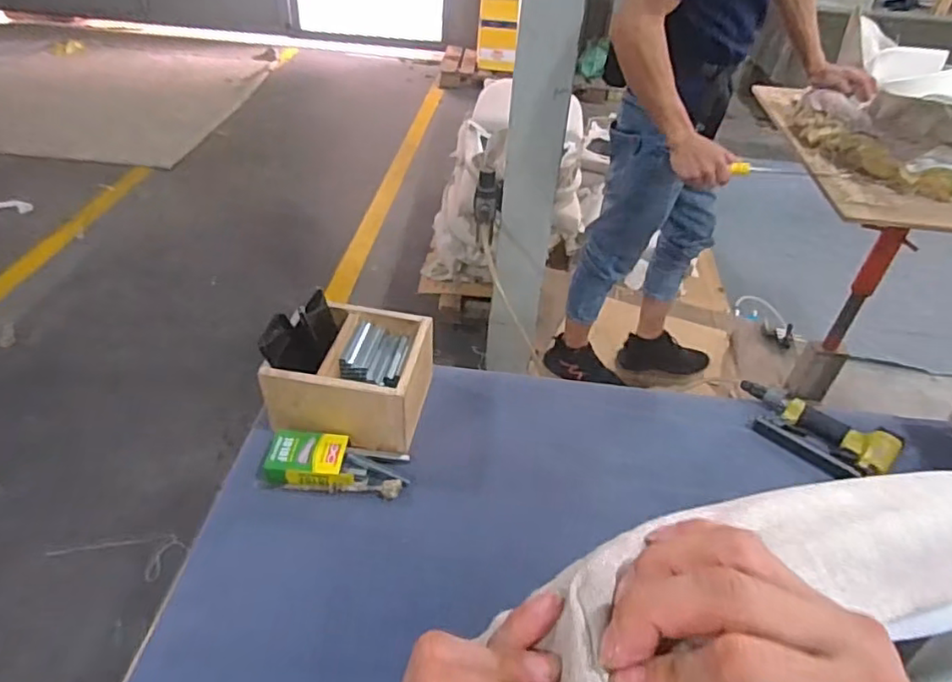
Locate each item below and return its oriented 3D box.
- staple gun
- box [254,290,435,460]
[{"bbox_3d":[0.555,0.150,1.004,0.240,0.039,0.134,26,45,23],"label":"staple gun"},{"bbox_3d":[-0.197,0.049,0.974,0.232,0.134,0.208,11,41,7],"label":"box"}]

